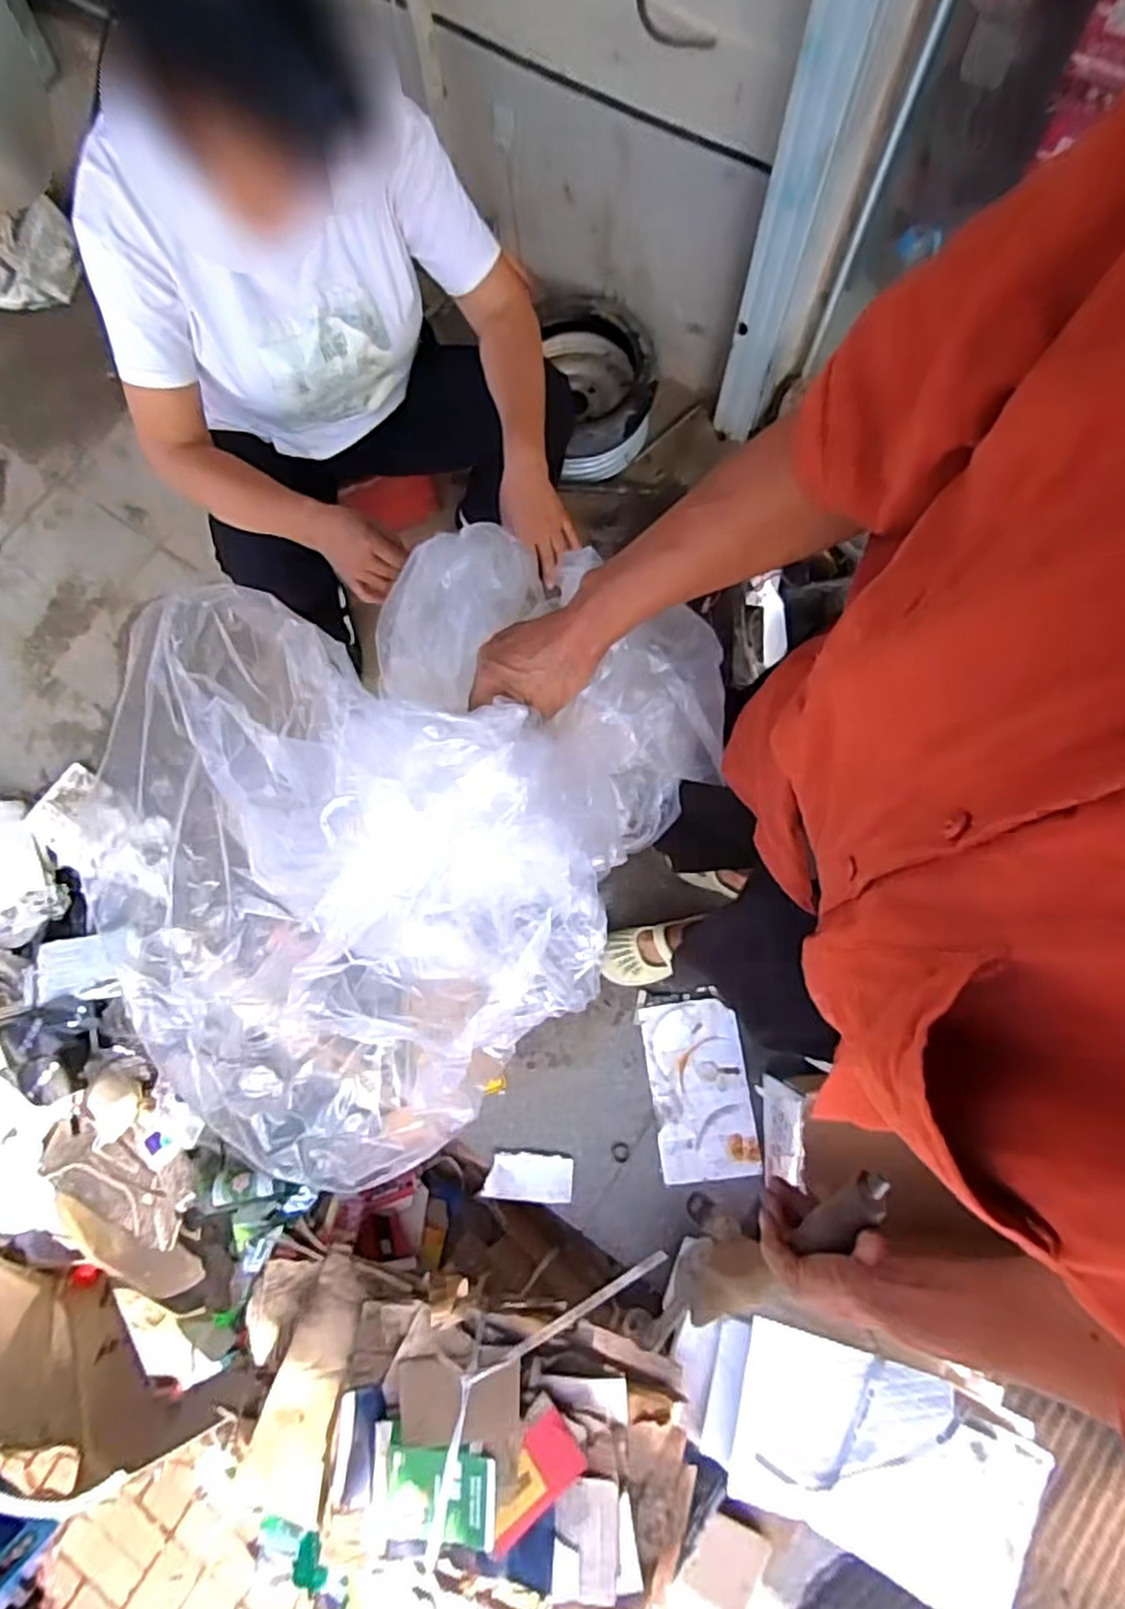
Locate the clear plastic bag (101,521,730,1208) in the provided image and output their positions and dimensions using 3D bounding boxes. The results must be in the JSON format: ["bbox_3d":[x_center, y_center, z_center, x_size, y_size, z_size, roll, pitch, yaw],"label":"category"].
[{"bbox_3d":[-0.132,0.000,0.543,0.385,0.224,0.492,41,81,9],"label":"clear plastic bag"}]

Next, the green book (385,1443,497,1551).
[{"bbox_3d":[-0.154,0.888,0.905,0.139,0.014,0.096,-2,69,9],"label":"green book"}]

